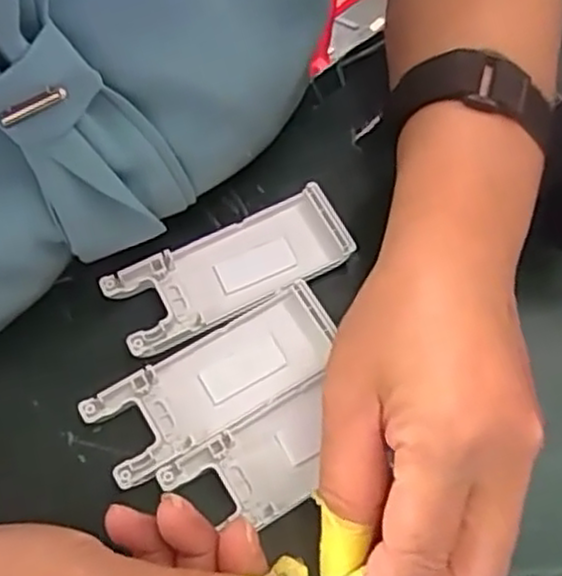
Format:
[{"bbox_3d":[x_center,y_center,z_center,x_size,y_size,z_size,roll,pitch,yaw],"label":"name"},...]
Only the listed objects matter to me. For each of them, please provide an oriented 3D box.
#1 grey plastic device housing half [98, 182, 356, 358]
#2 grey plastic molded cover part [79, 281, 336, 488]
[{"bbox_3d":[-0.023,-0.009,0.317,0.103,0.012,0.039,-25,68,-11],"label":"grey plastic device housing half"},{"bbox_3d":[-0.026,0.038,0.297,0.103,0.011,0.039,-31,69,-13],"label":"grey plastic molded cover part"}]

